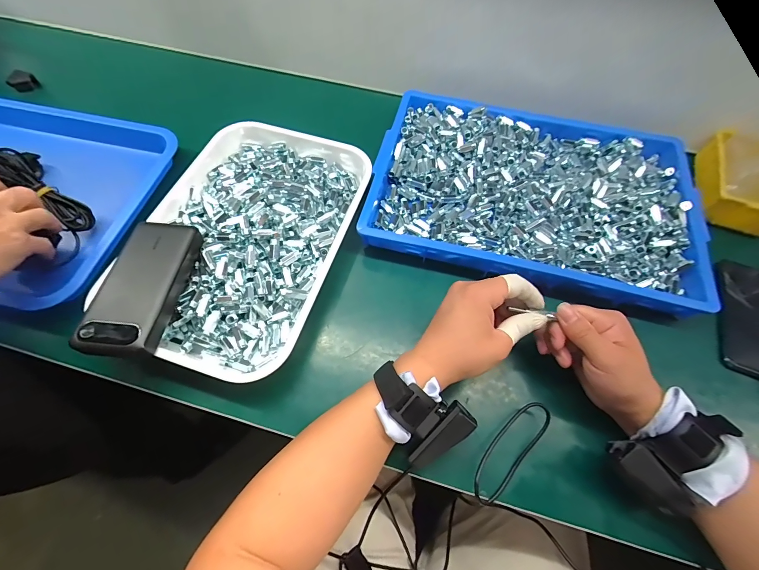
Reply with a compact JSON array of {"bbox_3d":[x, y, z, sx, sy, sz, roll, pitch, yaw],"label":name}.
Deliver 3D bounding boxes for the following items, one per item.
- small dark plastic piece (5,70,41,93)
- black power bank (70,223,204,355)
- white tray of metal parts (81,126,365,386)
[{"bbox_3d":[-0.619,-0.353,0.576,0.020,0.030,0.039,41,70,17],"label":"small dark plastic piece"},{"bbox_3d":[-0.248,-0.001,0.354,0.068,0.030,0.151,8,65,2],"label":"black power bank"},{"bbox_3d":[-0.164,-0.074,0.423,0.239,0.040,0.344,18,65,7],"label":"white tray of metal parts"}]

